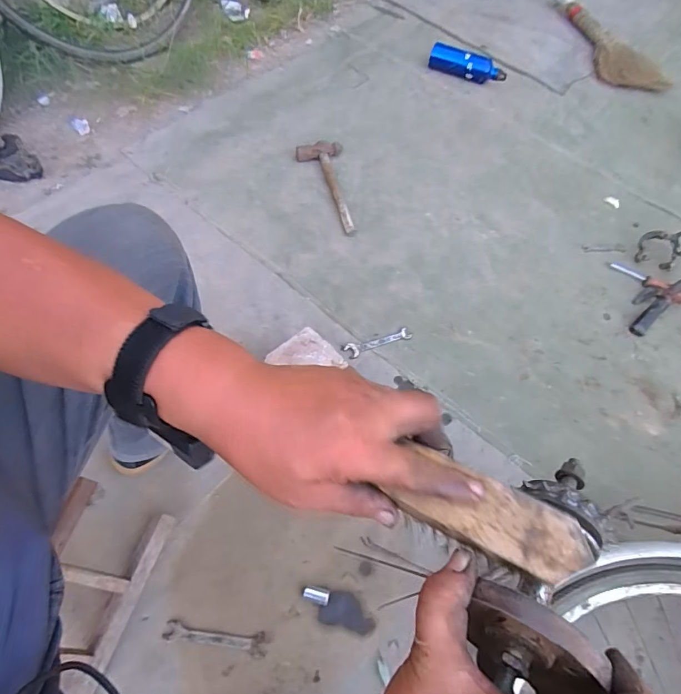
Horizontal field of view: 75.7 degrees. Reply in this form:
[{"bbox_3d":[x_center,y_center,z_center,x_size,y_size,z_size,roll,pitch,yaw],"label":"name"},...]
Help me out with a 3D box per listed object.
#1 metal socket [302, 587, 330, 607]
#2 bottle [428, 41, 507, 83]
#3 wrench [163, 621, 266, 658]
[{"bbox_3d":[-0.039,0.397,0.699,0.042,0.015,0.022,15,64,5],"label":"metal socket"},{"bbox_3d":[0.388,-0.865,1.351,0.244,0.058,0.062,23,65,9],"label":"bottle"},{"bbox_3d":[-0.191,0.444,0.667,0.151,0.010,0.030,8,63,1],"label":"wrench"}]

